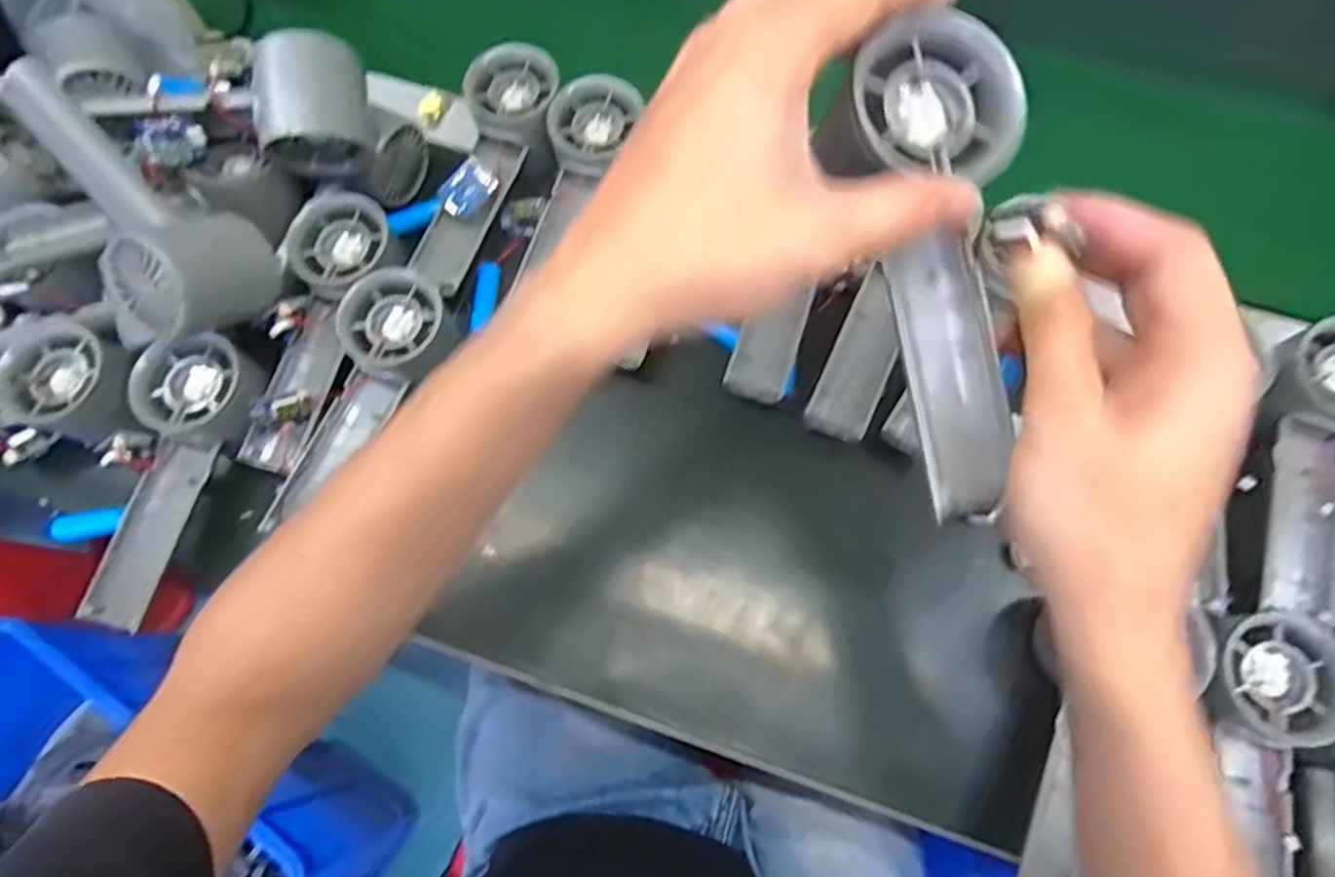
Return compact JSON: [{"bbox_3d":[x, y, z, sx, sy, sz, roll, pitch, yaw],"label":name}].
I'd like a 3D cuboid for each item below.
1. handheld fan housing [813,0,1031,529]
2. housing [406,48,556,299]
[{"bbox_3d":[0.091,-0.055,0.240,0.061,0.039,0.155,-9,99,-1],"label":"handheld fan housing"},{"bbox_3d":[-0.114,-0.169,0.433,0.051,0.029,0.157,21,86,8],"label":"housing"}]

